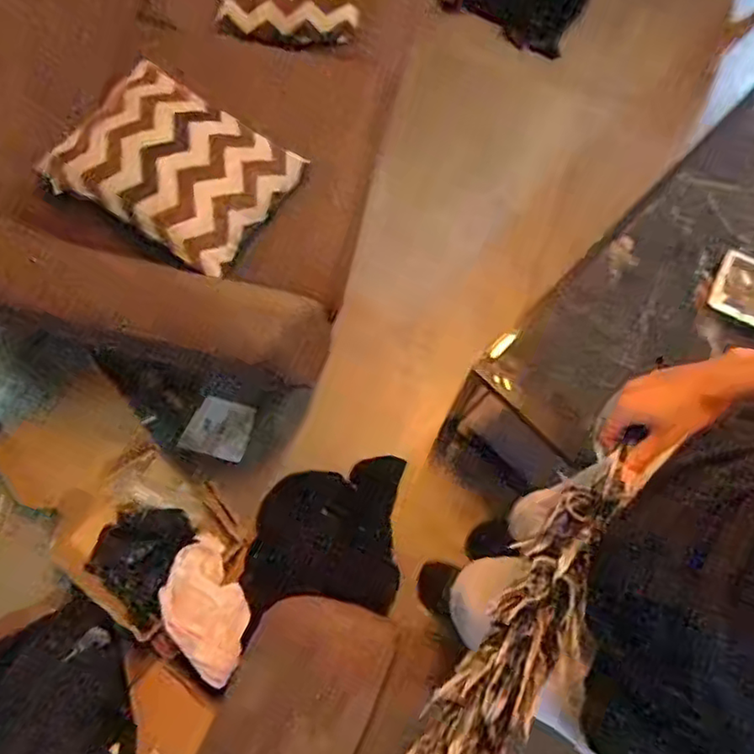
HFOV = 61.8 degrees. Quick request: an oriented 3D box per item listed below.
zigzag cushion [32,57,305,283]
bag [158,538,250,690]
[{"bbox_3d":[-0.326,-0.351,1.027,0.349,0.099,0.267,27,78,7],"label":"zigzag cushion"},{"bbox_3d":[-0.322,0.440,1.188,0.131,0.076,0.251,-28,77,-6],"label":"bag"}]

